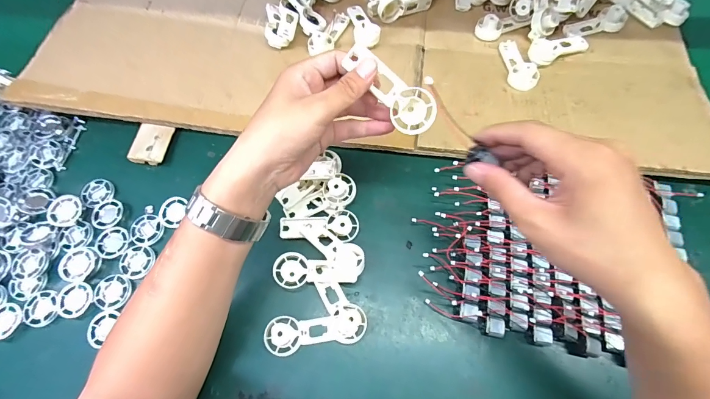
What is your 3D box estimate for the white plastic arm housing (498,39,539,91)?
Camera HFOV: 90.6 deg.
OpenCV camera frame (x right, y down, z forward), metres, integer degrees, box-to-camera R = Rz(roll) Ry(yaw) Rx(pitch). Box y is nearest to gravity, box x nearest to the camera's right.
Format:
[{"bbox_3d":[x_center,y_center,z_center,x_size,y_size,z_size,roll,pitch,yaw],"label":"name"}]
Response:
[{"bbox_3d":[0.238,-0.205,0.511,0.038,0.021,0.099,-5,66,-1],"label":"white plastic arm housing"}]

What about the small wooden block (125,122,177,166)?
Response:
[{"bbox_3d":[-0.276,-0.076,0.479,0.045,0.013,0.059,10,67,6],"label":"small wooden block"}]

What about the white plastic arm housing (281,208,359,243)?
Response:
[{"bbox_3d":[-0.042,0.030,0.423,0.091,0.015,0.038,3,66,3],"label":"white plastic arm housing"}]

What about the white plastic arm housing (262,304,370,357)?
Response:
[{"bbox_3d":[-0.041,0.139,0.377,0.106,0.025,0.038,-10,66,-3],"label":"white plastic arm housing"}]

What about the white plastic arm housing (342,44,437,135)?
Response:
[{"bbox_3d":[0.033,-0.096,0.306,0.093,0.021,0.033,40,70,-18],"label":"white plastic arm housing"}]

